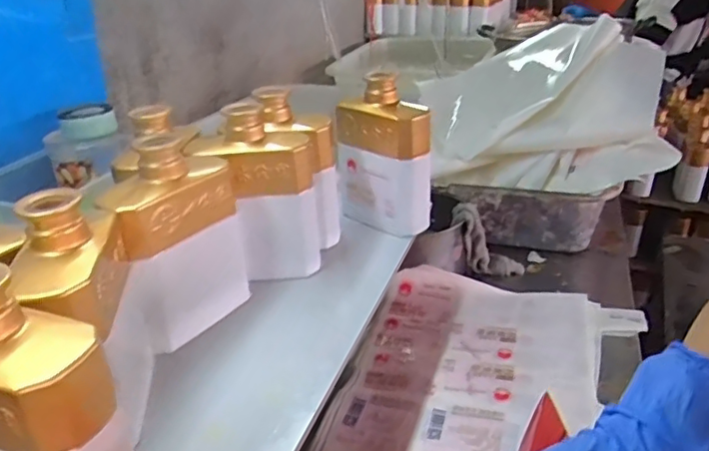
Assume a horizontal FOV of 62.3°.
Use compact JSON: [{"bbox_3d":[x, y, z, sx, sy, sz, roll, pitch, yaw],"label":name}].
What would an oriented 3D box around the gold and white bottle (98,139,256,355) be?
[{"bbox_3d":[-0.145,0.009,0.489,0.052,0.158,0.117,14,30,25],"label":"gold and white bottle"}]

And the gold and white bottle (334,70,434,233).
[{"bbox_3d":[0.034,-0.075,0.633,0.049,0.150,0.105,-22,34,-36],"label":"gold and white bottle"}]

